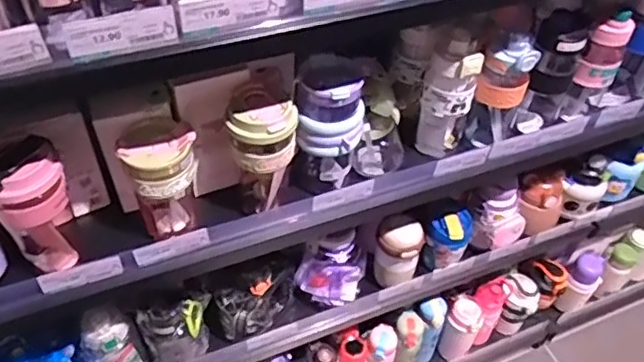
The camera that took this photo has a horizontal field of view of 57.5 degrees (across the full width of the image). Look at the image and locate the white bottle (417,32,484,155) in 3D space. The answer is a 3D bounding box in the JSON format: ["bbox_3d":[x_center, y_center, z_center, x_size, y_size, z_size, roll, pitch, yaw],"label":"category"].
[{"bbox_3d":[0.184,-0.126,0.862,0.071,0.200,0.054,15,48,10],"label":"white bottle"}]

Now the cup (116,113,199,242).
[{"bbox_3d":[-0.201,-0.002,0.755,0.081,0.152,0.095,-3,48,-7],"label":"cup"}]

